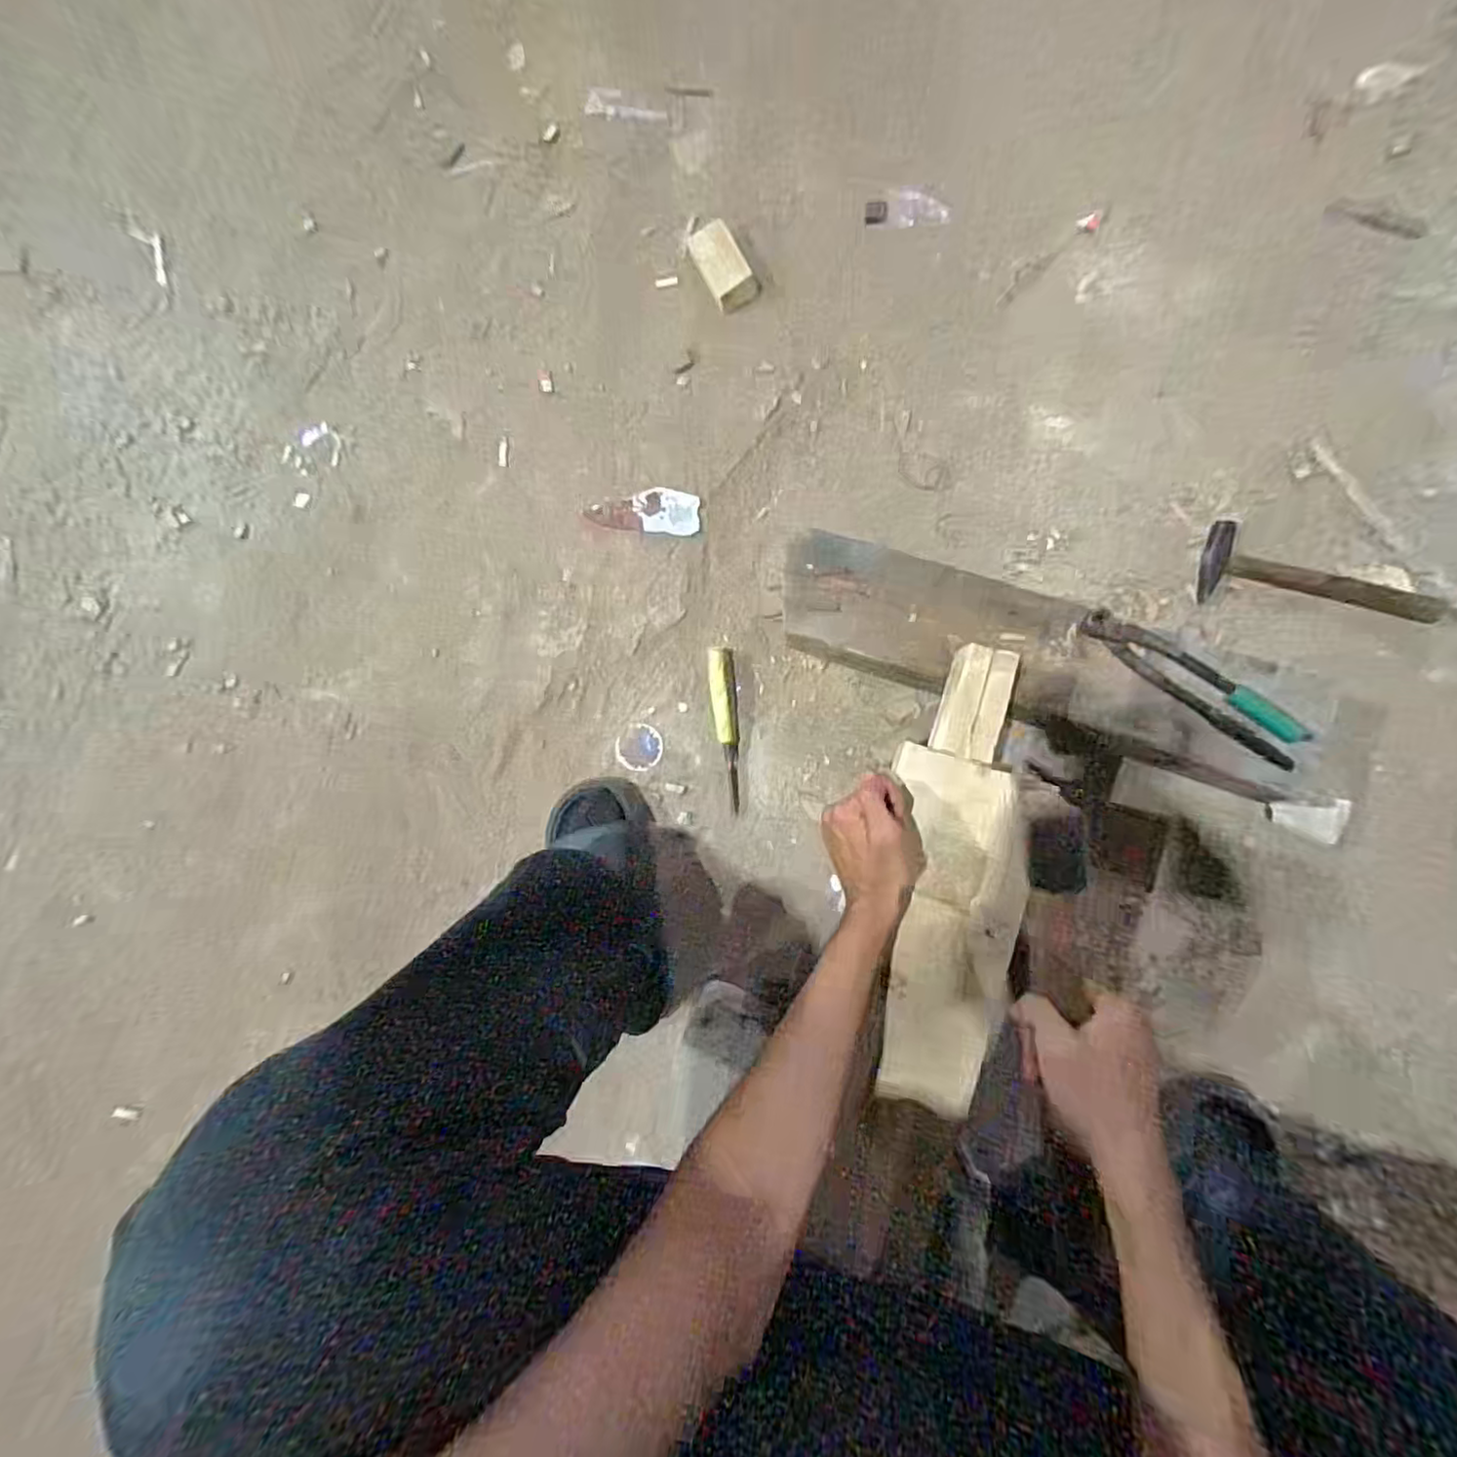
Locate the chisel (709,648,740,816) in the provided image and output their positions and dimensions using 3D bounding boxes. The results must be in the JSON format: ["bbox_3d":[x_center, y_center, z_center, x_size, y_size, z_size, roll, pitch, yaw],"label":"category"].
[{"bbox_3d":[-0.003,0.000,0.722,0.027,0.028,0.181,-5,83,6],"label":"chisel"}]

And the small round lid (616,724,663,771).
[{"bbox_3d":[-0.104,0.022,0.745,0.052,0.006,0.053,-1,84,6],"label":"small round lid"}]

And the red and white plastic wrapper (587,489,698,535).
[{"bbox_3d":[-0.101,-0.263,0.767,0.136,0.004,0.056,10,85,7],"label":"red and white plastic wrapper"}]

